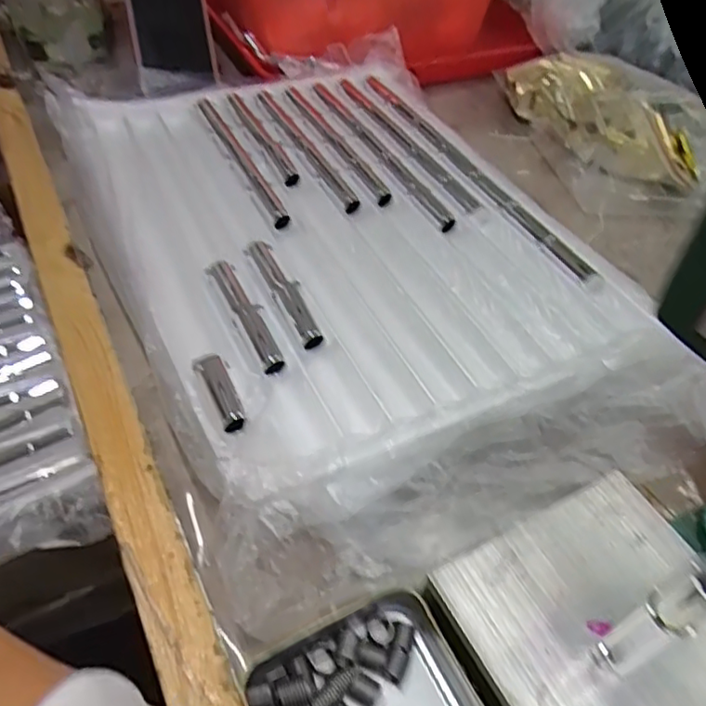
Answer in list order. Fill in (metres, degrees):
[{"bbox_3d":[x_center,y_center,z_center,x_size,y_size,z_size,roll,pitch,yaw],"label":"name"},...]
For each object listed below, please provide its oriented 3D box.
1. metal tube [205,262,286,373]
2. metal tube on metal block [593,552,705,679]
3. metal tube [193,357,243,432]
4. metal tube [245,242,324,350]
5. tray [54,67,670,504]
[{"bbox_3d":[-0.068,-0.025,0.388,0.015,0.011,0.097,-20,53,-23],"label":"metal tube"},{"bbox_3d":[0.115,0.100,0.228,0.018,0.080,0.017,-23,54,-25],"label":"metal tube on metal block"},{"bbox_3d":[-0.073,0.022,0.340,0.014,0.009,0.051,-19,52,-22],"label":"metal tube"},{"bbox_3d":[-0.045,-0.042,0.409,0.021,0.016,0.101,-19,53,-22],"label":"metal tube"},{"bbox_3d":[-0.011,-0.111,0.477,0.336,0.034,0.428,-19,52,-22],"label":"tray"}]

